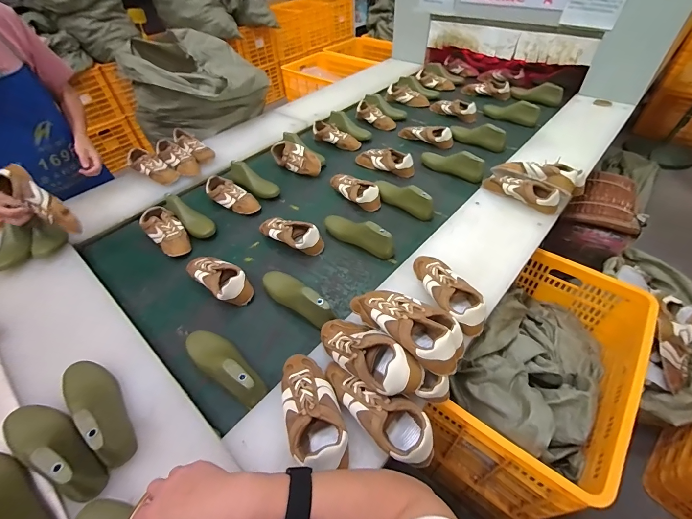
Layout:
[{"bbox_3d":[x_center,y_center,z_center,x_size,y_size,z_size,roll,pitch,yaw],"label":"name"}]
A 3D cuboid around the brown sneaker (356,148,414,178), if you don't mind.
[{"bbox_3d":[0.151,-0.384,1.248,0.229,0.073,0.089,28,56,26],"label":"brown sneaker"}]

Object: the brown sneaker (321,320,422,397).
[{"bbox_3d":[0.031,0.175,0.632,0.094,0.082,0.239,-39,39,-27],"label":"brown sneaker"}]

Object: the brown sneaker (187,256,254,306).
[{"bbox_3d":[-0.348,0.043,0.883,0.228,0.072,0.092,31,57,28],"label":"brown sneaker"}]

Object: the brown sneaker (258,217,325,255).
[{"bbox_3d":[-0.170,-0.079,0.989,0.225,0.079,0.085,25,55,24],"label":"brown sneaker"}]

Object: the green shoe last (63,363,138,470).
[{"bbox_3d":[-0.470,0.266,0.609,0.251,0.091,0.074,32,58,28],"label":"green shoe last"}]

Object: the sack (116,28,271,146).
[{"bbox_3d":[-0.683,-0.801,1.484,0.570,0.300,0.531,-22,51,-15],"label":"sack"}]

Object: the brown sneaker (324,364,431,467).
[{"bbox_3d":[0.047,0.268,0.582,0.225,0.073,0.086,26,55,25],"label":"brown sneaker"}]

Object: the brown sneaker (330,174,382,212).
[{"bbox_3d":[0.030,-0.247,1.133,0.092,0.067,0.223,-32,53,-22],"label":"brown sneaker"}]

